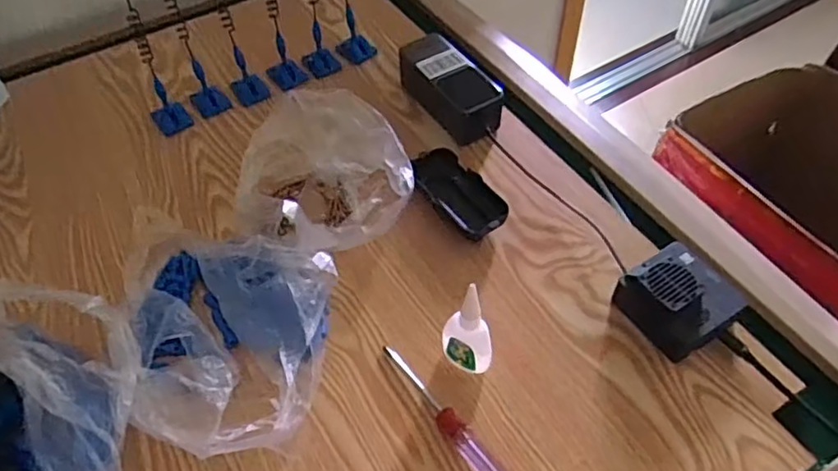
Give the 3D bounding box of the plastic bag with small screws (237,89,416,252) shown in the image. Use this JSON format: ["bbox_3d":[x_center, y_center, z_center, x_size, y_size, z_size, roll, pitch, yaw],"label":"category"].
[{"bbox_3d":[-0.098,-0.058,0.596,0.158,0.073,0.167,-21,54,-14],"label":"plastic bag with small screws"}]

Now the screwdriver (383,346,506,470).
[{"bbox_3d":[0.020,0.137,0.476,0.018,0.014,0.148,-33,57,-22],"label":"screwdriver"}]

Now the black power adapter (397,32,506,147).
[{"bbox_3d":[0.037,-0.159,0.695,0.060,0.061,0.139,-30,57,-20],"label":"black power adapter"}]

